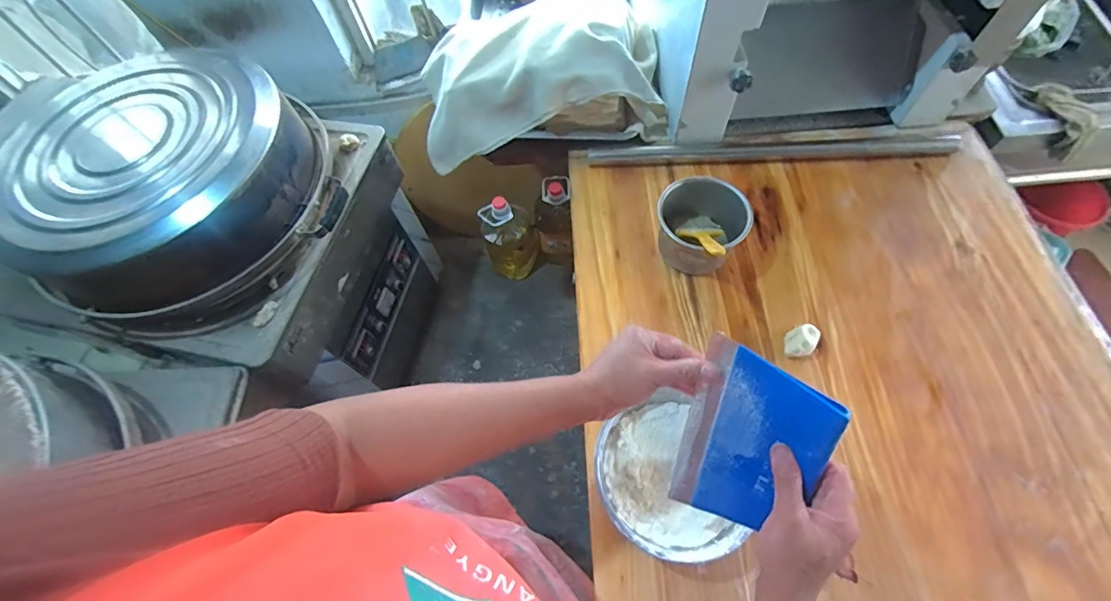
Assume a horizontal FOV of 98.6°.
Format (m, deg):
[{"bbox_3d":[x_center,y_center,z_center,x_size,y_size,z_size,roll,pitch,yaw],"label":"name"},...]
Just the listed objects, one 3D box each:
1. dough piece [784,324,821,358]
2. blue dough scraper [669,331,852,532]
[{"bbox_3d":[0.359,0.059,0.697,0.057,0.032,0.038,-26,64,-11],"label":"dough piece"},{"bbox_3d":[0.181,0.138,0.446,0.119,0.185,0.009,24,28,32],"label":"blue dough scraper"}]

